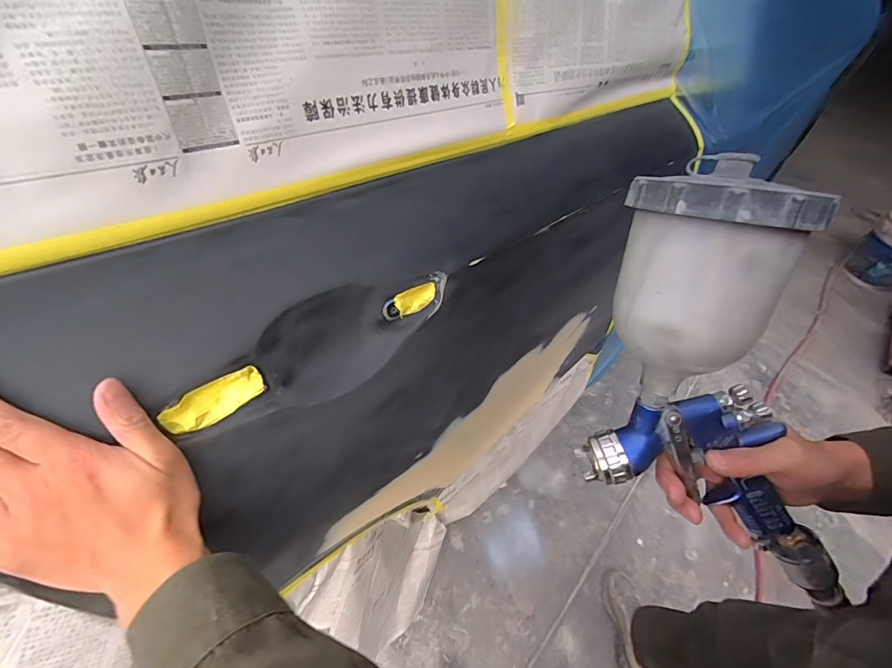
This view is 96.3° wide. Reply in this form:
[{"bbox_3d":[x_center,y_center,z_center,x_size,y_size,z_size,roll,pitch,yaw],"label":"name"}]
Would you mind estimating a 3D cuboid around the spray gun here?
[{"bbox_3d":[0.188,0.066,0.292,0.136,0.353,0.105,4,37,42],"label":"spray gun"}]

